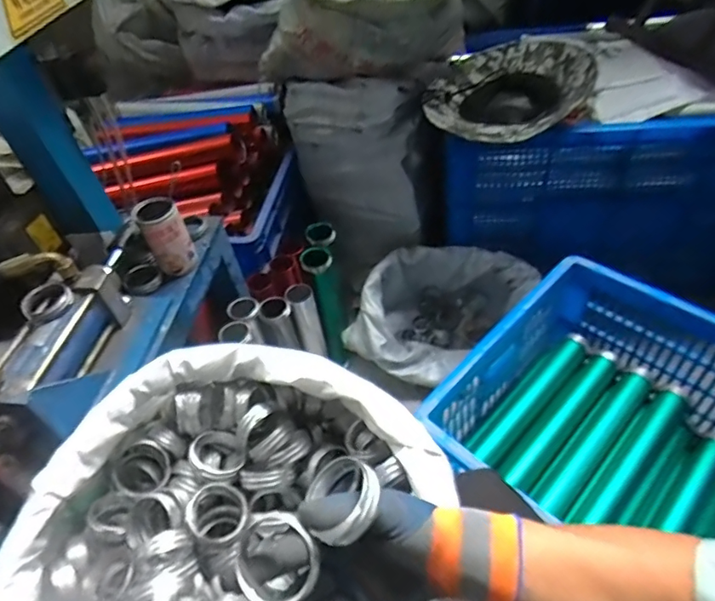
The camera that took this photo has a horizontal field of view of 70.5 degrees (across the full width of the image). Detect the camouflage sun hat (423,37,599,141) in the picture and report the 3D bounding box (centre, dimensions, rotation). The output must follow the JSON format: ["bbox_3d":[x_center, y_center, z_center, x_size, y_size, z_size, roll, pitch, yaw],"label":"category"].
[{"bbox_3d":[0.291,-0.421,1.004,0.314,0.117,0.268,11,48,17],"label":"camouflage sun hat"}]

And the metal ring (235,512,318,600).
[{"bbox_3d":[-0.055,0.174,0.338,0.058,0.012,0.059,28,76,23],"label":"metal ring"}]

